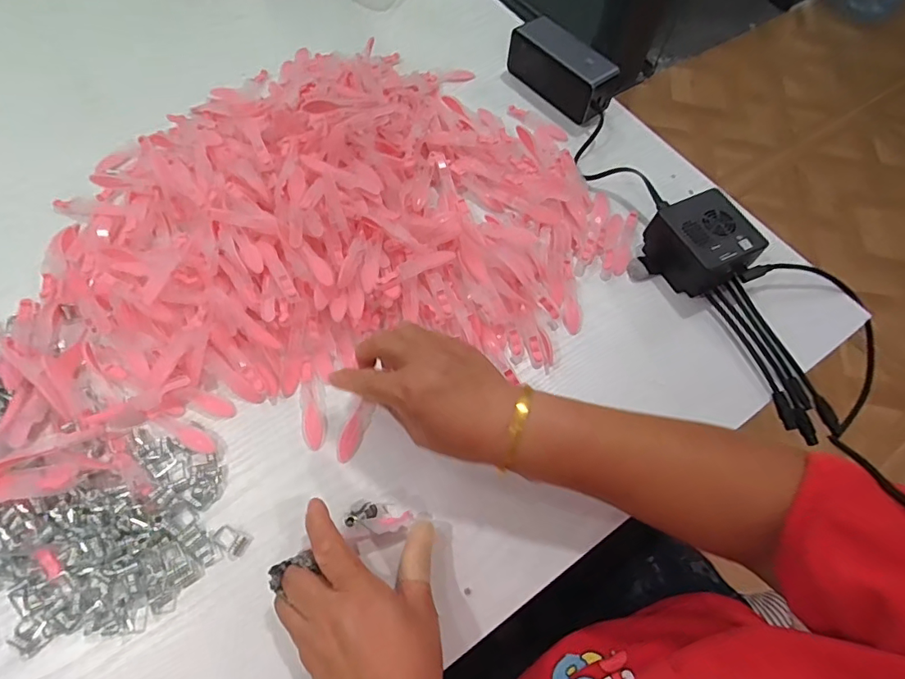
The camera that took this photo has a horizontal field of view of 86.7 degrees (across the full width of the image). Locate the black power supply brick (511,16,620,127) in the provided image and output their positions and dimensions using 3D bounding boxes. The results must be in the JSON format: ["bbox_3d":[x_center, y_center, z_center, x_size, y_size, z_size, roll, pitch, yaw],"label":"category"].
[{"bbox_3d":[0.126,-0.309,0.549,0.050,0.051,0.128,-39,72,-19],"label":"black power supply brick"}]

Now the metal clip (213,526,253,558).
[{"bbox_3d":[-0.160,0.145,0.347,0.025,0.005,0.017,29,66,11],"label":"metal clip"}]

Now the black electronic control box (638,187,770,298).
[{"bbox_3d":[0.230,-0.087,0.451,0.084,0.052,0.079,-25,68,-14],"label":"black electronic control box"}]

